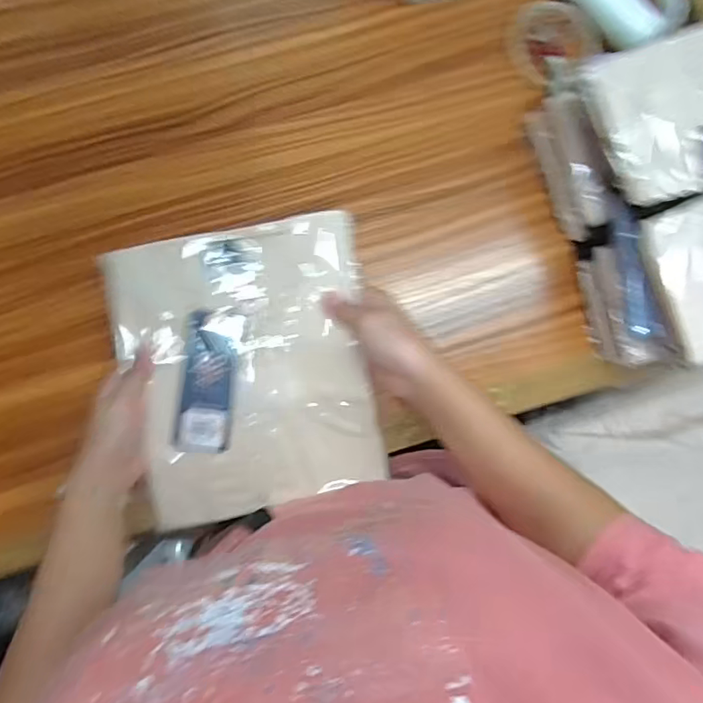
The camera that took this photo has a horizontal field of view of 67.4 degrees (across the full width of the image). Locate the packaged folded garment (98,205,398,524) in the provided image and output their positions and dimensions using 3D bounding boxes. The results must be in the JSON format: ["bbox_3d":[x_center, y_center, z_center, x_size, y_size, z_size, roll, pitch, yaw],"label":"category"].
[{"bbox_3d":[-0.087,0.015,0.467,0.208,0.032,0.244,-11,87,-4],"label":"packaged folded garment"}]

